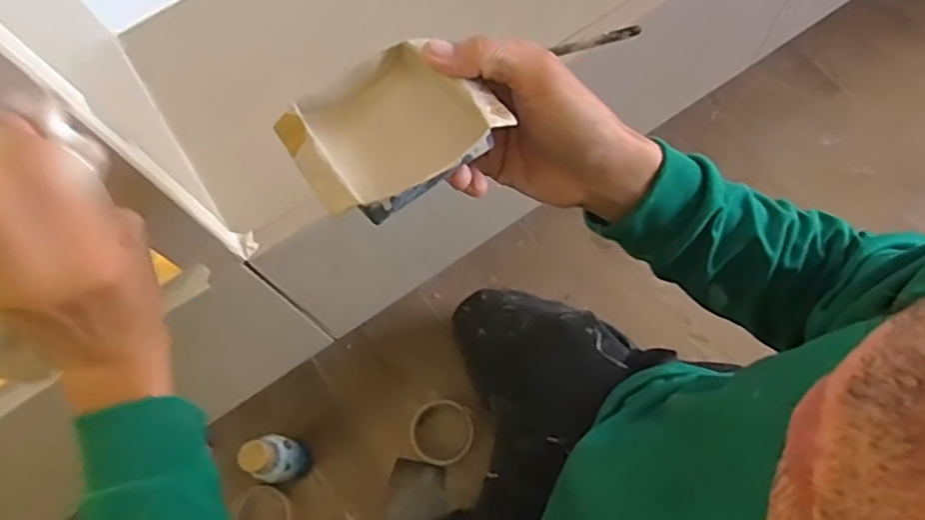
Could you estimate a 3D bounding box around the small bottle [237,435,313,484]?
[{"bbox_3d":[-0.252,0.274,0.885,0.059,0.150,0.059,-1,73,2],"label":"small bottle"}]

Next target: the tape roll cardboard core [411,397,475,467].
[{"bbox_3d":[-0.030,0.256,0.959,0.095,0.012,0.097,-1,73,2],"label":"tape roll cardboard core"}]

